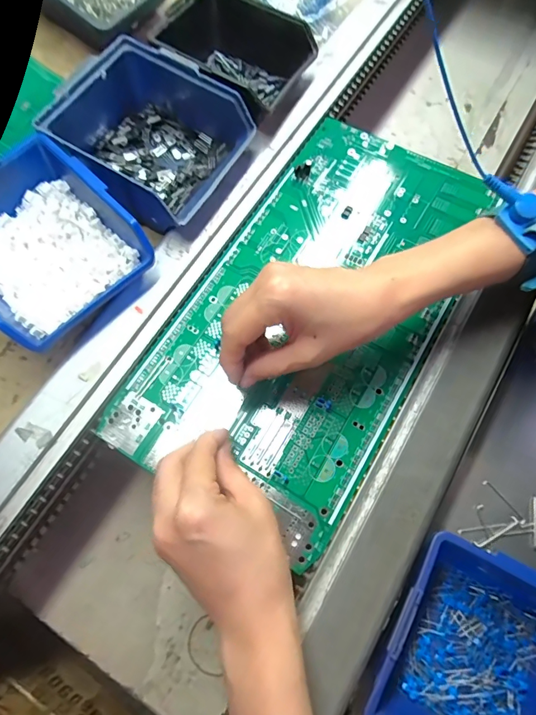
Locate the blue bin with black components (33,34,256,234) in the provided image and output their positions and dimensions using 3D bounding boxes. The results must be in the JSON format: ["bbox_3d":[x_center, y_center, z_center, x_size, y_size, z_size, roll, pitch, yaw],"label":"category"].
[{"bbox_3d":[-0.103,-0.193,0.354,0.151,0.056,0.126,32,74,12],"label":"blue bin with black components"}]

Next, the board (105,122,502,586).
[{"bbox_3d":[0.041,-0.048,0.338,0.186,0.007,0.353,29,73,11],"label":"board"}]

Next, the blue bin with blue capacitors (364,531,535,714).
[{"bbox_3d":[0.141,0.197,0.262,0.136,0.062,0.121,26,73,10],"label":"blue bin with blue capacitors"}]

